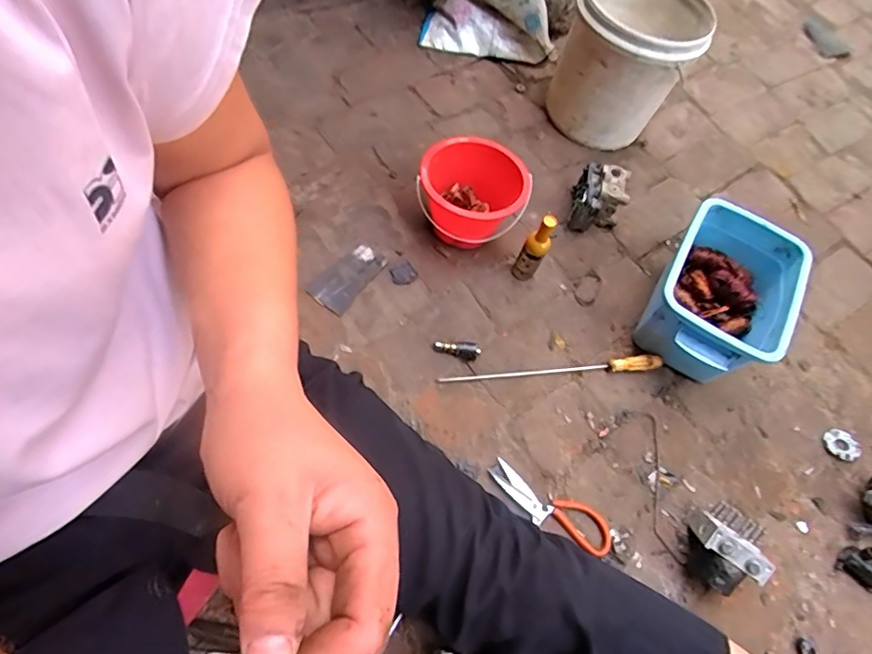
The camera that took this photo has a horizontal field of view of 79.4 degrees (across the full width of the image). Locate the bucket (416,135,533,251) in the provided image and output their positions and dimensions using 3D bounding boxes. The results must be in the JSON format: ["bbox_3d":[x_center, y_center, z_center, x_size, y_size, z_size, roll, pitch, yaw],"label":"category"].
[{"bbox_3d":[0.061,-0.228,0.936,0.184,0.139,0.171,3,62,-6],"label":"bucket"}]

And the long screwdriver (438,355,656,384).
[{"bbox_3d":[0.189,0.069,0.863,0.375,0.023,0.021,-1,62,-8],"label":"long screwdriver"}]

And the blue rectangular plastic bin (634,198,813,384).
[{"bbox_3d":[0.459,-0.040,0.882,0.204,0.167,0.270,36,63,11],"label":"blue rectangular plastic bin"}]

